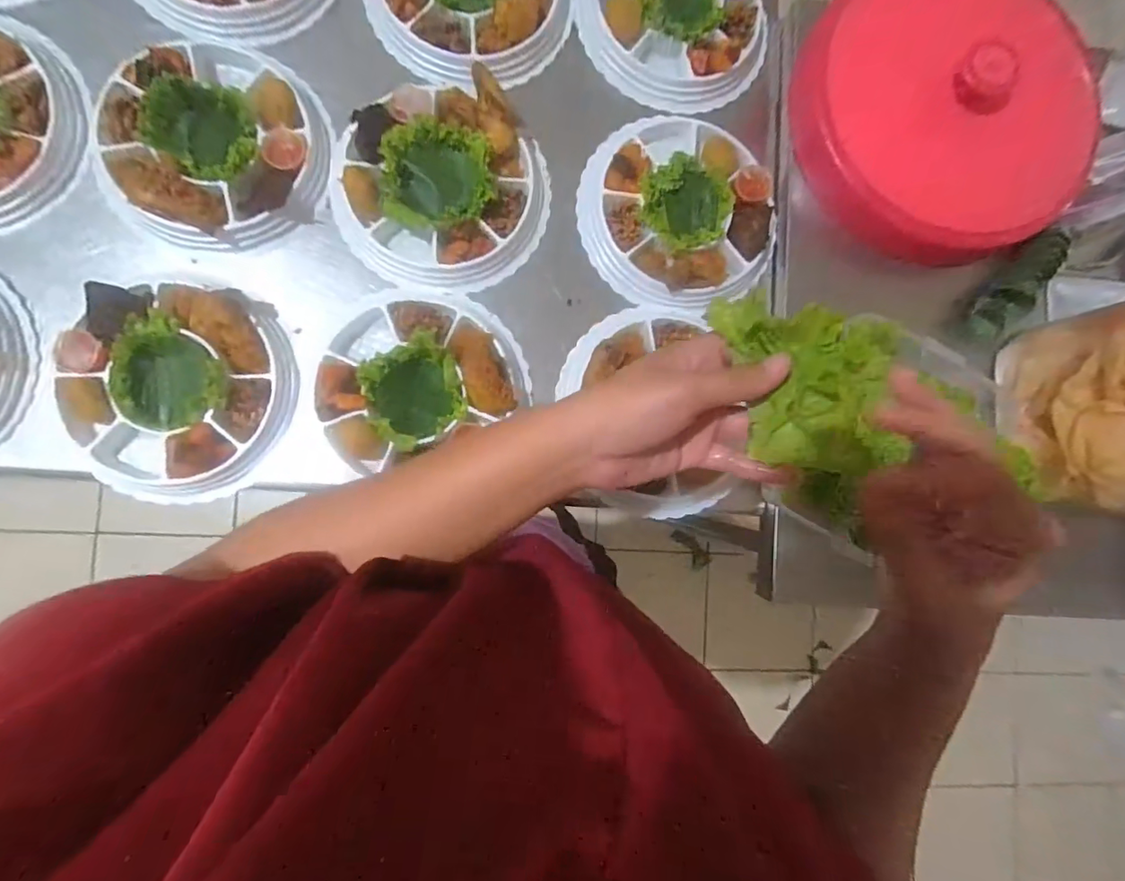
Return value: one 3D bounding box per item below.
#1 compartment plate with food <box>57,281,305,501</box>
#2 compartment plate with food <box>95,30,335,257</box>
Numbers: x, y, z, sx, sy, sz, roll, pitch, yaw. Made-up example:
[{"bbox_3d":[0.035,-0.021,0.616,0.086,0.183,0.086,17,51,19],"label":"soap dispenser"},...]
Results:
[{"bbox_3d":[-0.372,-0.046,0.513,0.197,0.041,0.205,0,88,-7],"label":"compartment plate with food"},{"bbox_3d":[-0.350,-0.301,0.539,0.211,0.050,0.210,0,88,-7],"label":"compartment plate with food"}]

